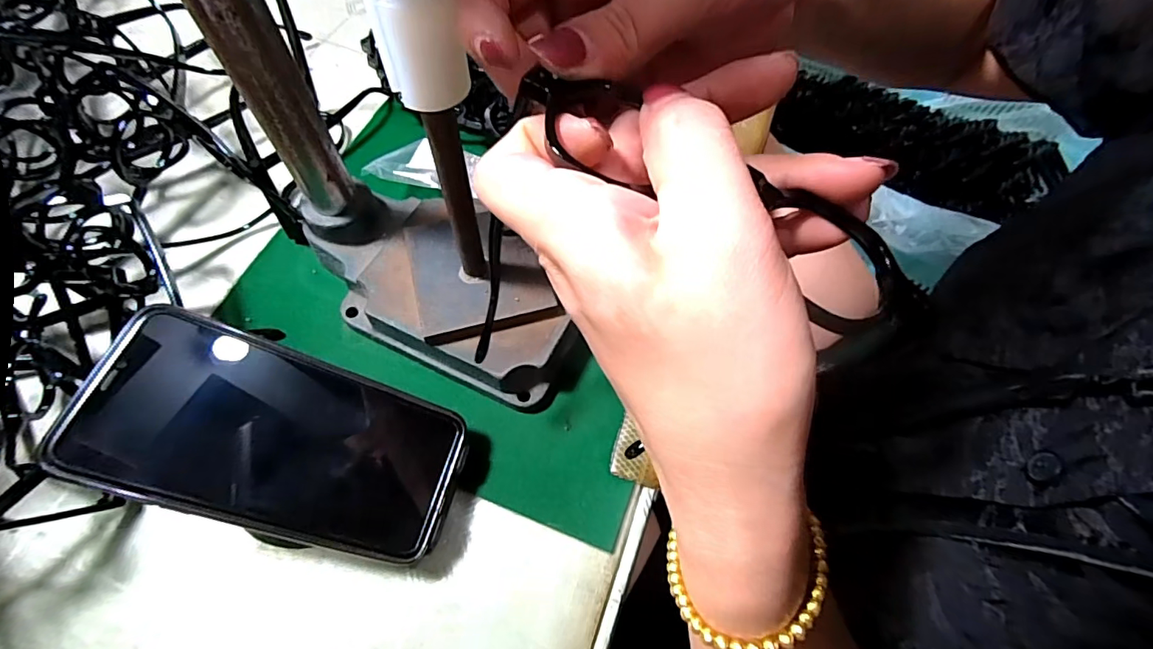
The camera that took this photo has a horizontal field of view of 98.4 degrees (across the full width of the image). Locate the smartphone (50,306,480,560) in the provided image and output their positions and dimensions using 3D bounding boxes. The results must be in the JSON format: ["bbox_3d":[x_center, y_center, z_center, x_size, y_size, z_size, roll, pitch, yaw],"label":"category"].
[{"bbox_3d":[-0.133,0.054,0.235,0.157,0.006,0.081,23,64,-21],"label":"smartphone"}]

